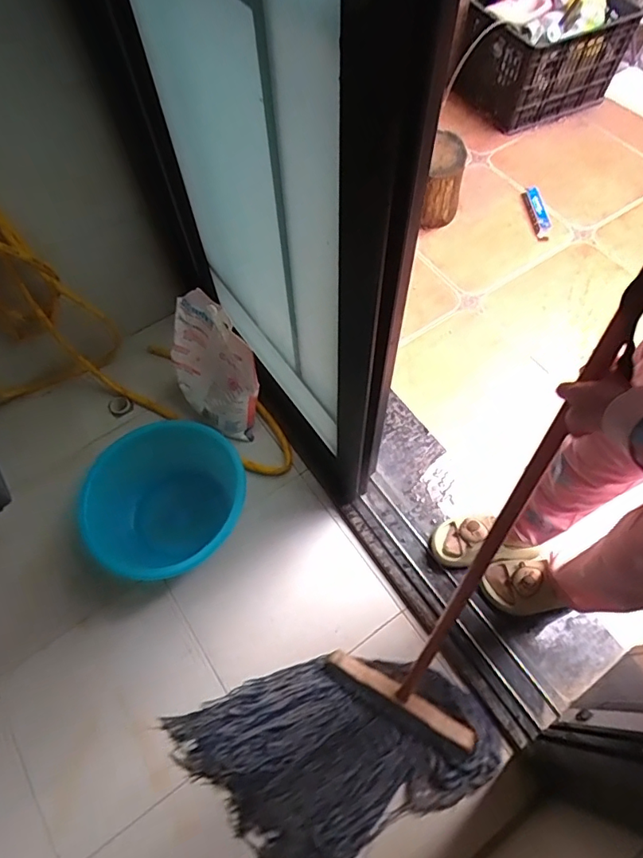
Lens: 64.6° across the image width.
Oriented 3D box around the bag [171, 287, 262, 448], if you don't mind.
[{"bbox_3d":[-0.268,-0.141,1.246,0.171,0.264,0.293,-28,67,-11],"label":"bag"}]

